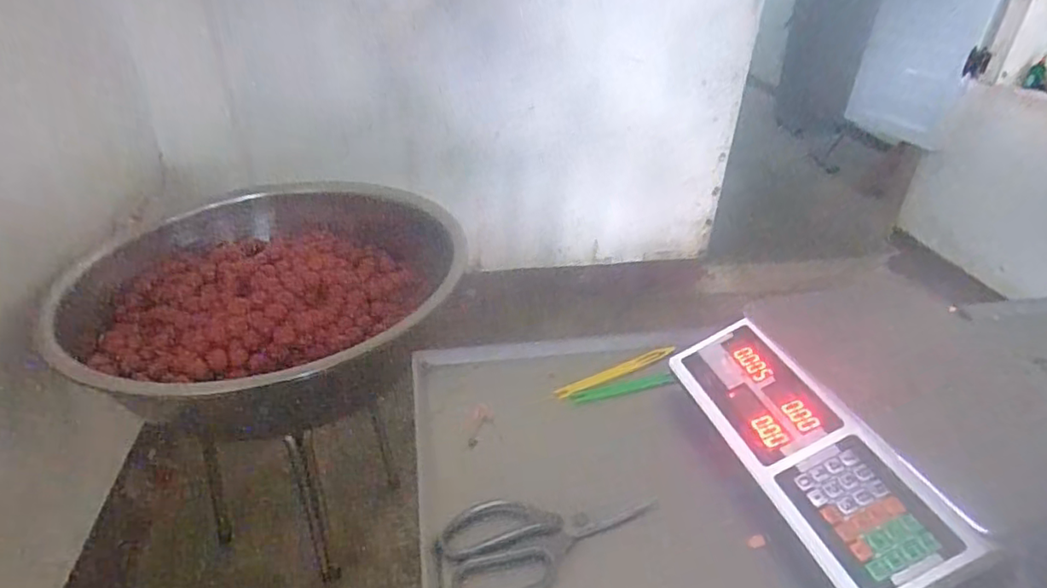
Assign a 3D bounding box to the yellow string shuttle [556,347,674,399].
[{"bbox_3d":[0.112,0.093,0.738,0.170,0.012,0.015,-16,37,-27],"label":"yellow string shuttle"}]

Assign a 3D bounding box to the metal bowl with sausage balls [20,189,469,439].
[{"bbox_3d":[-0.476,0.013,1.175,0.673,0.248,0.674,2,33,-1],"label":"metal bowl with sausage balls"}]

